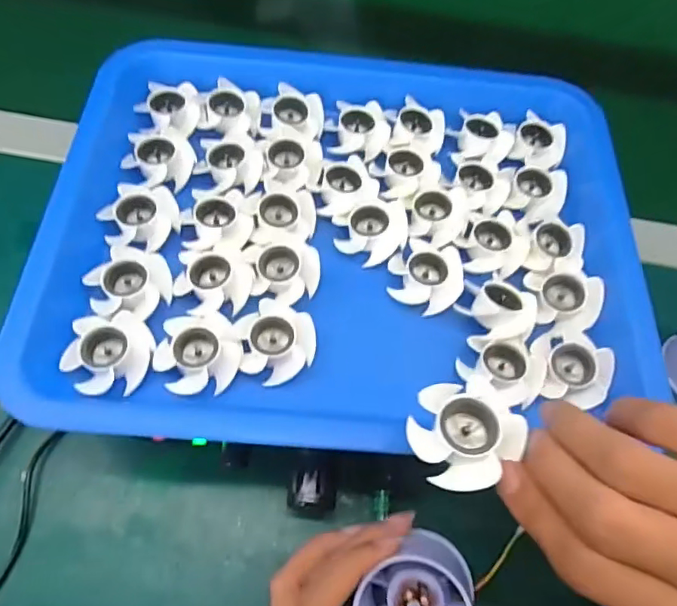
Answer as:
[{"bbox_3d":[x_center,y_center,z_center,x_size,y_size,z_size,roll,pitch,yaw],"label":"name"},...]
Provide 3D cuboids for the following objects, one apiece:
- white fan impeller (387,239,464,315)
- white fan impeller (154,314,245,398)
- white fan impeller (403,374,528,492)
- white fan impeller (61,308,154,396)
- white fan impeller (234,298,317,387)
[{"bbox_3d":[0.053,-0.017,0.315,0.041,0.015,0.042,2,62,-3],"label":"white fan impeller"},{"bbox_3d":[-0.072,0.026,0.283,0.041,0.015,0.039,-2,62,-5],"label":"white fan impeller"},{"bbox_3d":[0.049,0.052,0.214,0.042,0.018,0.040,2,62,-3],"label":"white fan impeller"},{"bbox_3d":[-0.119,0.026,0.279,0.037,0.016,0.043,8,61,0],"label":"white fan impeller"},{"bbox_3d":[-0.033,0.020,0.288,0.041,0.015,0.043,2,62,-3],"label":"white fan impeller"}]

